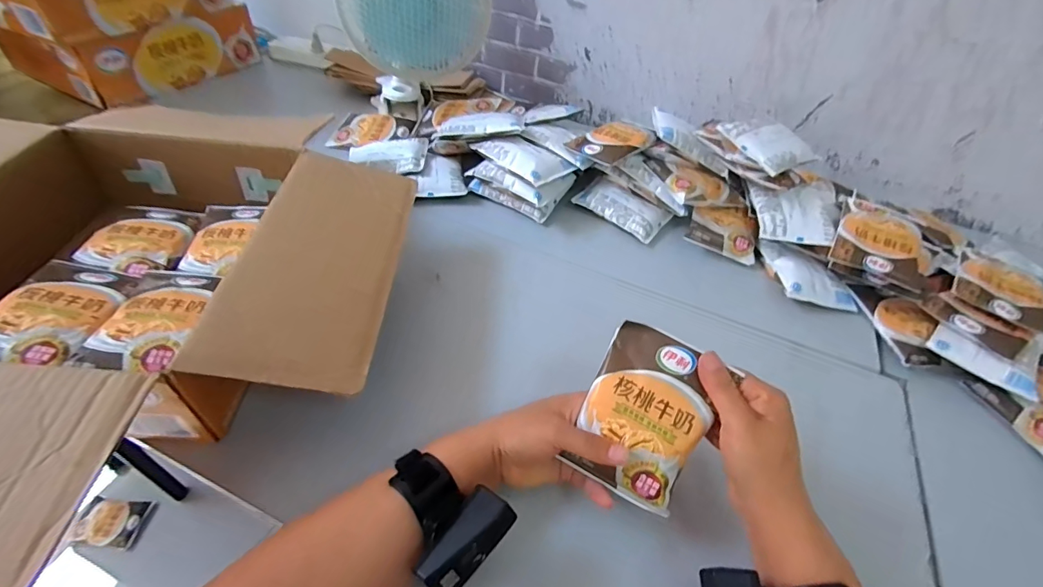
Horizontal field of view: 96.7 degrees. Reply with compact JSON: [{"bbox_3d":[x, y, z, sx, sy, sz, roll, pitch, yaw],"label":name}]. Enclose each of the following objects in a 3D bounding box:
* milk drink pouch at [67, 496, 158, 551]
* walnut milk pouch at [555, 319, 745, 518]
[{"bbox_3d":[-0.936,0.520,1.055,0.150,0.027,0.100,7,46,0],"label":"milk drink pouch"},{"bbox_3d":[0.097,0.095,0.369,0.091,0.015,0.128,27,85,19],"label":"walnut milk pouch"}]

